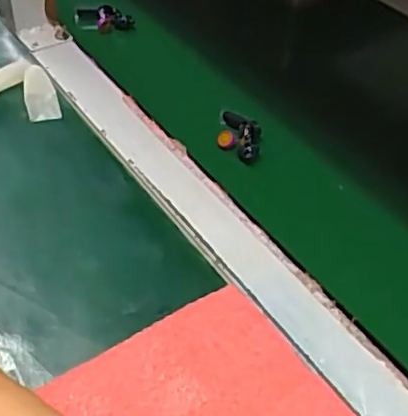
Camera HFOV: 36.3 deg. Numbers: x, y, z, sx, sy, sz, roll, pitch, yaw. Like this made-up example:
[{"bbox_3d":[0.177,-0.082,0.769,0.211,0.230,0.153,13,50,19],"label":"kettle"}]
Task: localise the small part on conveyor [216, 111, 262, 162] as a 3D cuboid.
[{"bbox_3d":[0.025,-0.051,0.444,0.030,0.011,0.046,6,44,4],"label":"small part on conveyor"}]

